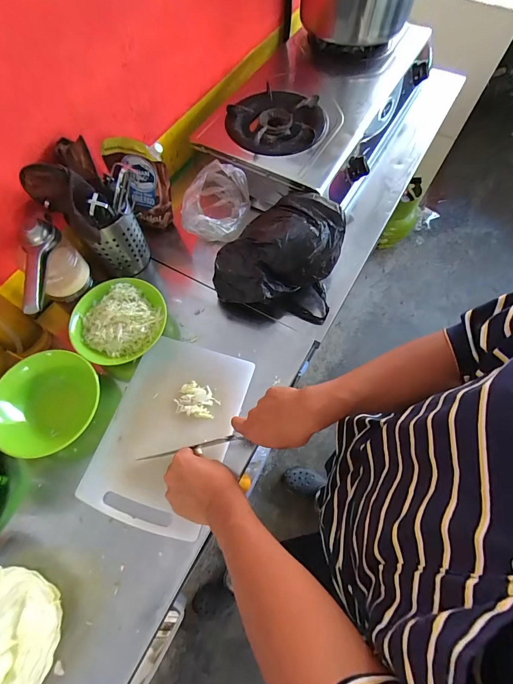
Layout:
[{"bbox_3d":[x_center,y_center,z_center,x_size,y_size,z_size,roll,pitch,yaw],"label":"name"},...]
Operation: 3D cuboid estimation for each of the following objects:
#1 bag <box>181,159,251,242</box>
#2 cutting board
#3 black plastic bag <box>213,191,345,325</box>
[{"bbox_3d":[-0.086,-0.279,0.688,0.132,0.100,0.148,5,66,2],"label":"bag"},{"bbox_3d":[-0.148,0.145,0.561,0.208,0.017,0.304,15,67,7],"label":"cutting board"},{"bbox_3d":[0.045,-0.172,0.646,0.224,0.125,0.226,10,66,5],"label":"black plastic bag"}]

